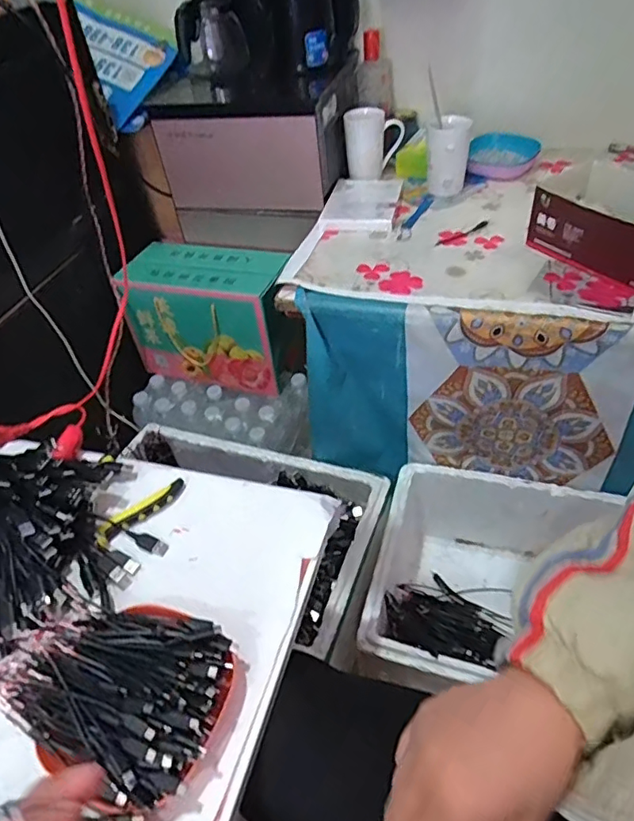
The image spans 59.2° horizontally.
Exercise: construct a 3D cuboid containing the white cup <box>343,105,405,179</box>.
[{"bbox_3d":[0.115,-0.528,1.090,0.119,0.114,0.079,-5,44,2],"label":"white cup"}]

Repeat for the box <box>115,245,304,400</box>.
[{"bbox_3d":[-0.205,-0.193,1.156,0.335,0.237,0.154,10,47,17],"label":"box"}]

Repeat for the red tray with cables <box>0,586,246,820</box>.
[{"bbox_3d":[-0.157,0.220,0.443,0.177,0.060,0.134,12,47,19],"label":"red tray with cables"}]

